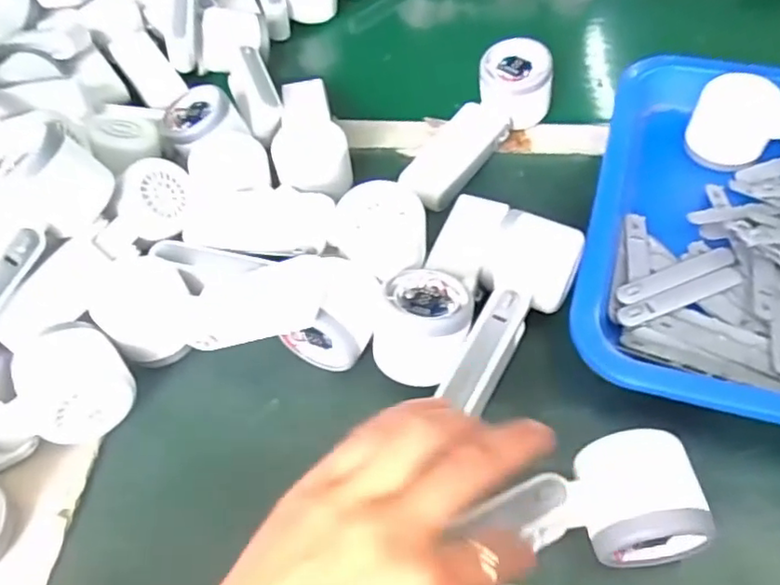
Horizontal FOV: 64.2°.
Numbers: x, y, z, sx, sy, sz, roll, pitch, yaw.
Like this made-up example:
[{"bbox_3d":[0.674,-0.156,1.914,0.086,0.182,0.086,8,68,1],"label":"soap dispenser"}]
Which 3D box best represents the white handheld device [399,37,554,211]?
[{"bbox_3d":[0.072,-0.132,0.510,0.056,0.045,0.165,32,75,25],"label":"white handheld device"}]

